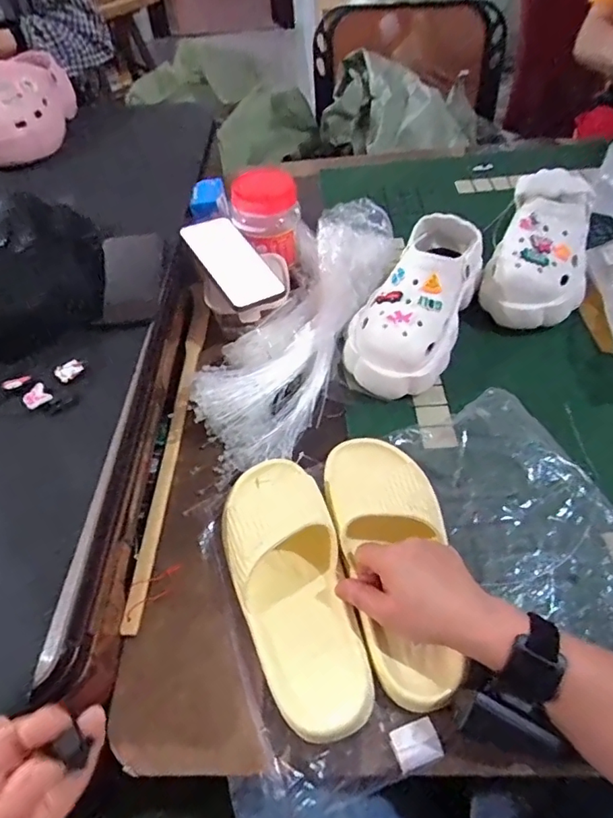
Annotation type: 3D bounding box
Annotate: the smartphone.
[{"bbox_3d":[-0.095,-0.192,0.689,0.077,0.012,0.143,-27,71,-20],"label":"smartphone"}]

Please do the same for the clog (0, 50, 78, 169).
[{"bbox_3d":[-0.464,-0.494,0.865,0.093,0.103,0.237,5,52,7],"label":"clog"}]

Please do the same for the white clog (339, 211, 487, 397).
[{"bbox_3d":[0.142,-0.144,0.662,0.122,0.091,0.266,21,56,19],"label":"white clog"}]

